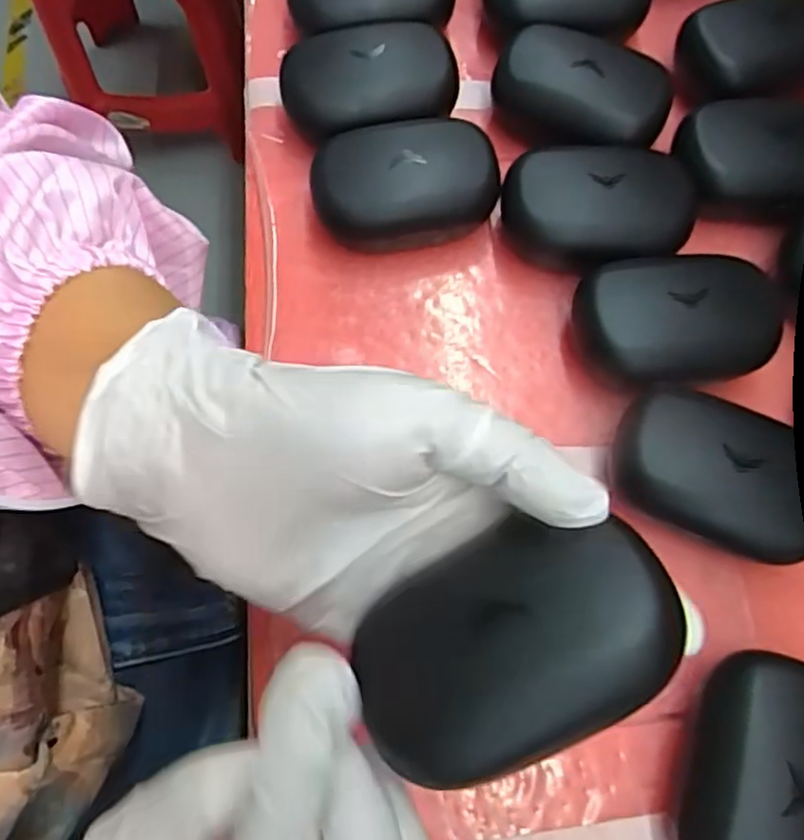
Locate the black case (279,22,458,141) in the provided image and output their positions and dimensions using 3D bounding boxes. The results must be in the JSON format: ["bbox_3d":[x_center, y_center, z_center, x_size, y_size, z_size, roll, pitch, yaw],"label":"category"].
[{"bbox_3d":[-0.016,-0.164,0.332,0.083,0.037,0.055,-13,73,-6],"label":"black case"}]

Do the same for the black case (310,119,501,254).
[{"bbox_3d":[0.002,-0.111,0.312,0.085,0.038,0.056,-2,72,-2],"label":"black case"}]

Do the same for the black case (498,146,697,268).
[{"bbox_3d":[0.090,-0.098,0.309,0.083,0.034,0.059,-1,72,-2],"label":"black case"}]

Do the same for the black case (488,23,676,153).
[{"bbox_3d":[0.089,-0.162,0.329,0.084,0.036,0.052,20,72,5],"label":"black case"}]

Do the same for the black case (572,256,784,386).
[{"bbox_3d":[0.120,-0.043,0.291,0.082,0.035,0.059,-6,72,-4],"label":"black case"}]

